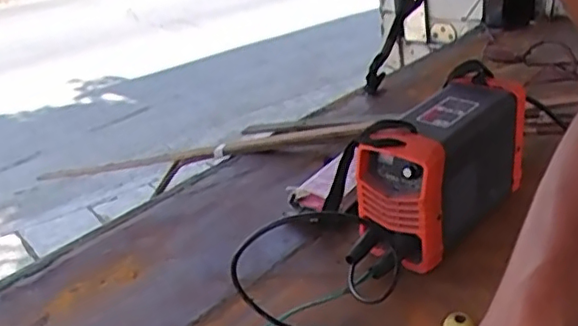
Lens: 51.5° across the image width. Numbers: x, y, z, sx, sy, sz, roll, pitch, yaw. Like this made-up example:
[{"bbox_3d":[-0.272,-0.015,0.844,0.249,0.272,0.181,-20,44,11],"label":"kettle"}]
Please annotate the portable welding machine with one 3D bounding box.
[{"bbox_3d":[0.199,0.010,0.789,0.273,0.175,0.107,-27,32,-37],"label":"portable welding machine"}]

